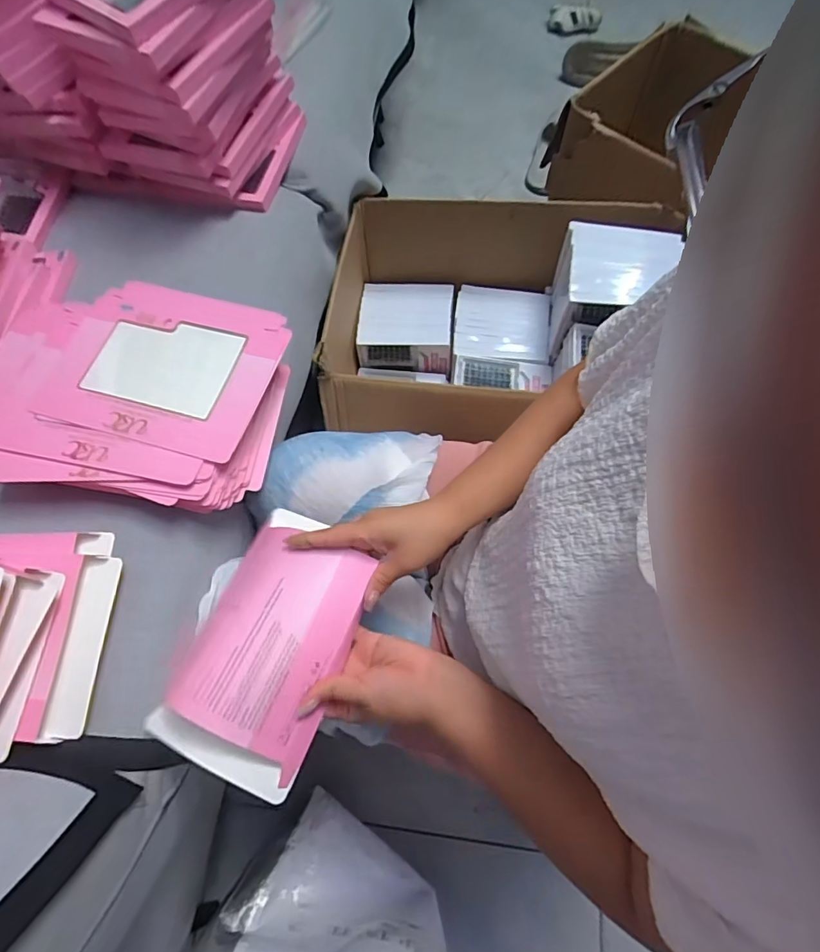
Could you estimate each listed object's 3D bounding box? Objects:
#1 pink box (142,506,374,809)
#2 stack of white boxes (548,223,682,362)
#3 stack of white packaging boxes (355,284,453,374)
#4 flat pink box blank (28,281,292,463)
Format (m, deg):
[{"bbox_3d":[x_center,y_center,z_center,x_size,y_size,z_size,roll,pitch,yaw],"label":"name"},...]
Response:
[{"bbox_3d":[-0.122,0.145,0.449,0.146,0.073,0.226,21,71,11],"label":"pink box"},{"bbox_3d":[0.328,-0.301,0.827,0.164,0.160,0.145,10,69,6],"label":"stack of white boxes"},{"bbox_3d":[-0.006,-0.297,0.971,0.175,0.092,0.139,5,69,5],"label":"stack of white packaging boxes"},{"bbox_3d":[-0.269,-0.123,0.533,0.246,0.012,0.181,15,70,8],"label":"flat pink box blank"}]

